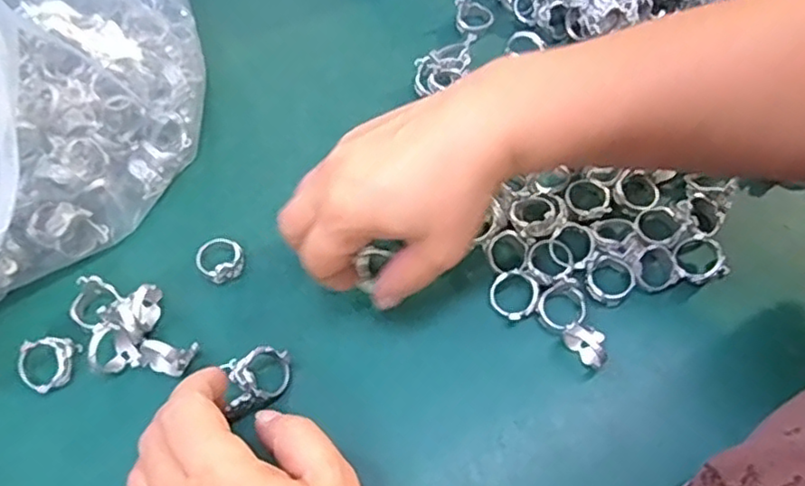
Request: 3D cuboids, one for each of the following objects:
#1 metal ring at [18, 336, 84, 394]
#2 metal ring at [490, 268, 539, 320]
[{"bbox_3d":[-0.184,0.060,0.324,0.027,0.012,0.028,0,60,1],"label":"metal ring"},{"bbox_3d":[0.059,0.027,0.336,0.025,0.007,0.025,-3,79,15],"label":"metal ring"}]

